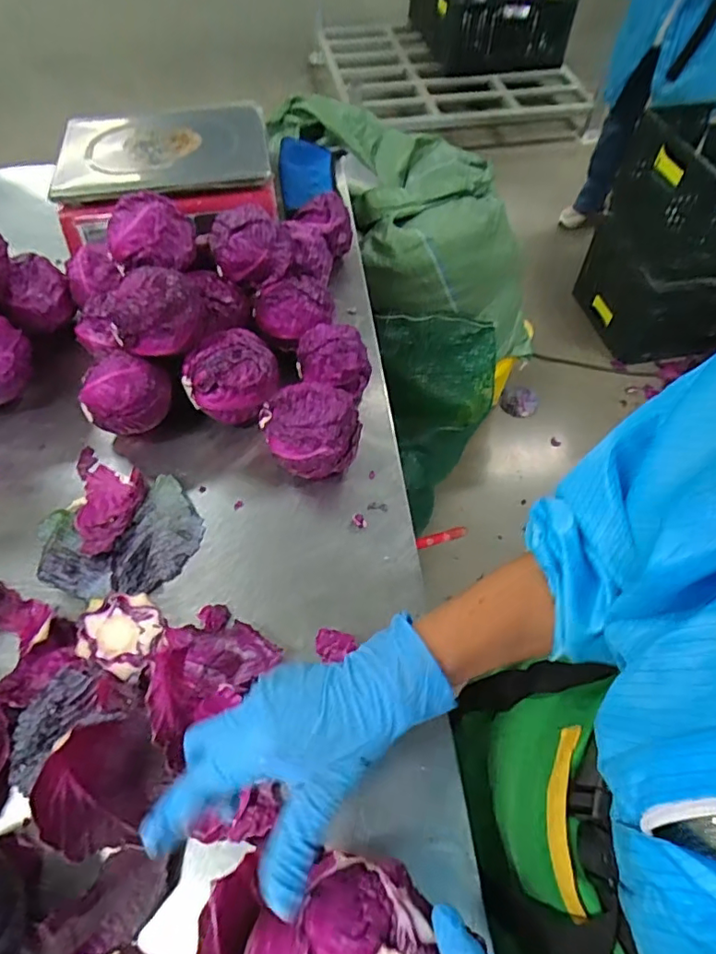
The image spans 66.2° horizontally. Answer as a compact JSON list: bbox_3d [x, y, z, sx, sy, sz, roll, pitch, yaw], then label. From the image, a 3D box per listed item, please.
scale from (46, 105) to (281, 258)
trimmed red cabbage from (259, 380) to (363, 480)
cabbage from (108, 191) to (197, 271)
[{"bbox_3d":[-0.282,-0.460,0.813,0.288,0.082,0.288,-8,56,-4],"label":"scale"},{"bbox_3d":[-0.050,-0.045,0.577,0.102,0.093,0.083,-6,56,-3],"label":"trimmed red cabbage"},{"bbox_3d":[-0.240,-0.276,0.633,0.089,0.065,0.081,-23,59,-14],"label":"cabbage"}]

